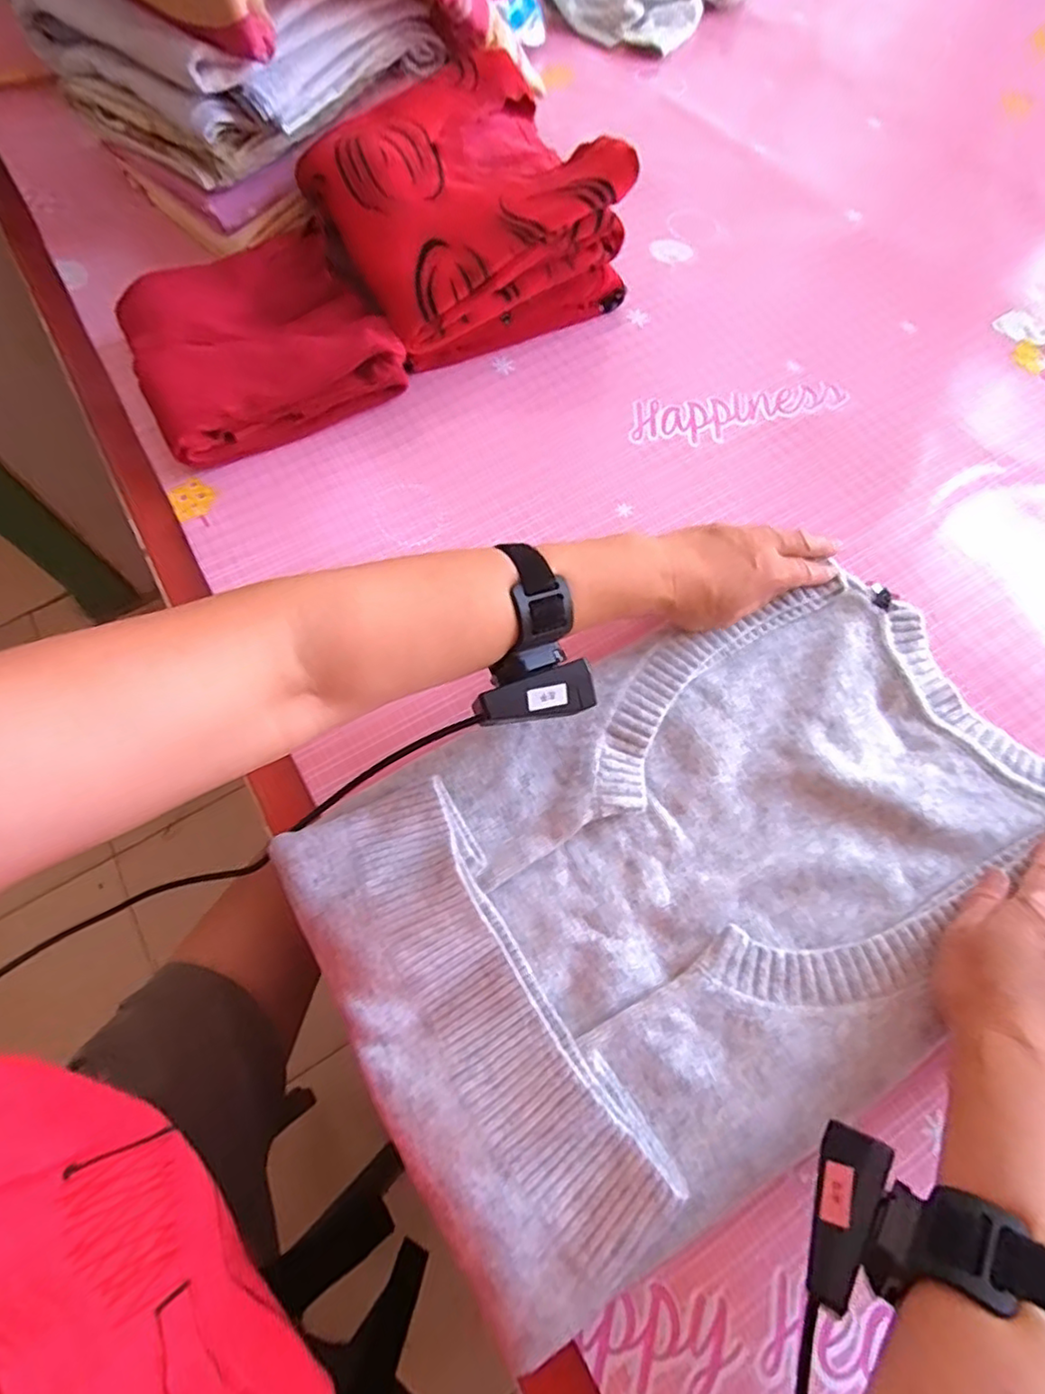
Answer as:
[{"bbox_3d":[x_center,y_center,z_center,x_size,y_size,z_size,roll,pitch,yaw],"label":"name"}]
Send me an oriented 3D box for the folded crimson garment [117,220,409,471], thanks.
[{"bbox_3d":[-0.235,-0.313,0.556,0.202,0.056,0.202,-25,69,-10],"label":"folded crimson garment"}]

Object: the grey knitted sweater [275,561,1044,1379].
[{"bbox_3d":[0.110,0.099,0.381,0.436,0.037,0.280,-30,70,-12],"label":"grey knitted sweater"}]

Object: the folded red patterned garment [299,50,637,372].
[{"bbox_3d":[-0.062,-0.446,0.577,0.220,0.118,0.255,-25,69,-10],"label":"folded red patterned garment"}]

